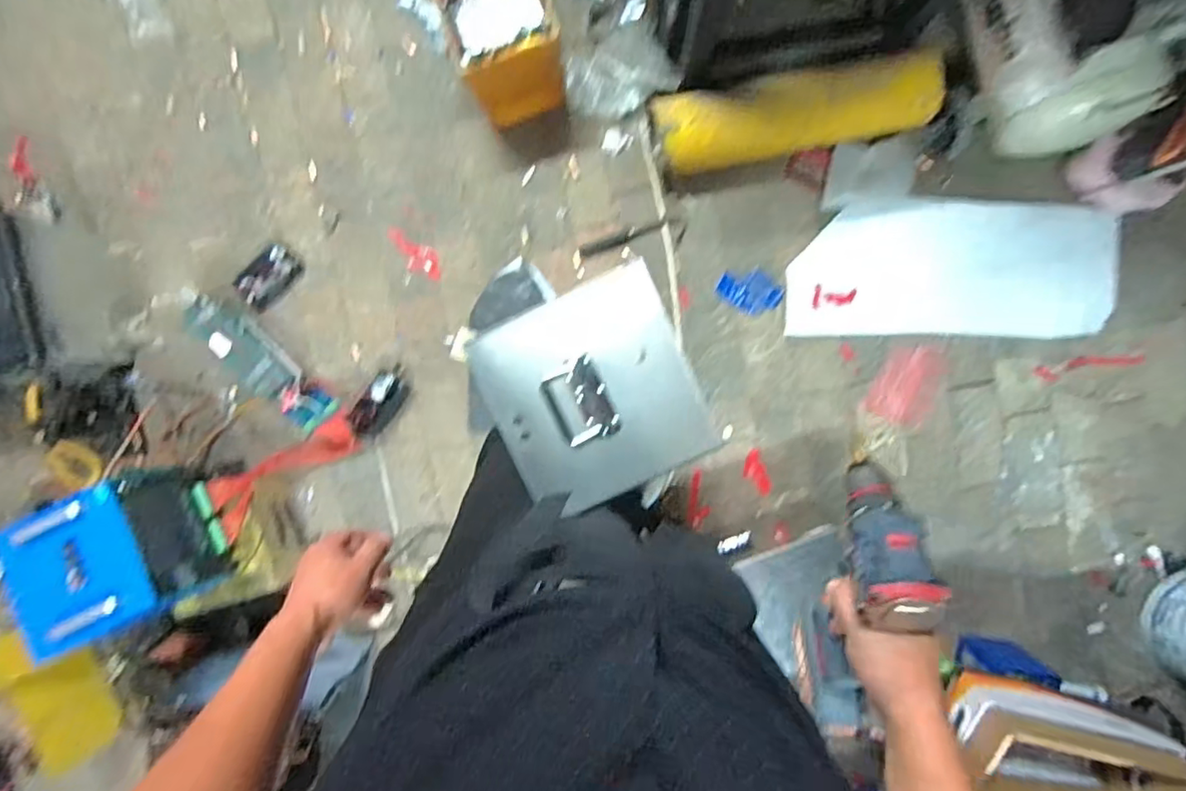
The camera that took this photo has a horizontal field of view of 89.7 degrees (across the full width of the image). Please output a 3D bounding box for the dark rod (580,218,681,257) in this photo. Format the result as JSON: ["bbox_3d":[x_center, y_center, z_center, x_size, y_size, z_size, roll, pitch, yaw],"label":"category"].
[{"bbox_3d":[0.084,-0.371,1.380,0.235,0.016,0.025,-18,94,2],"label":"dark rod"}]

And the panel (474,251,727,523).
[{"bbox_3d":[-0.001,-0.002,0.752,0.248,0.024,0.250,-25,93,3],"label":"panel"}]

